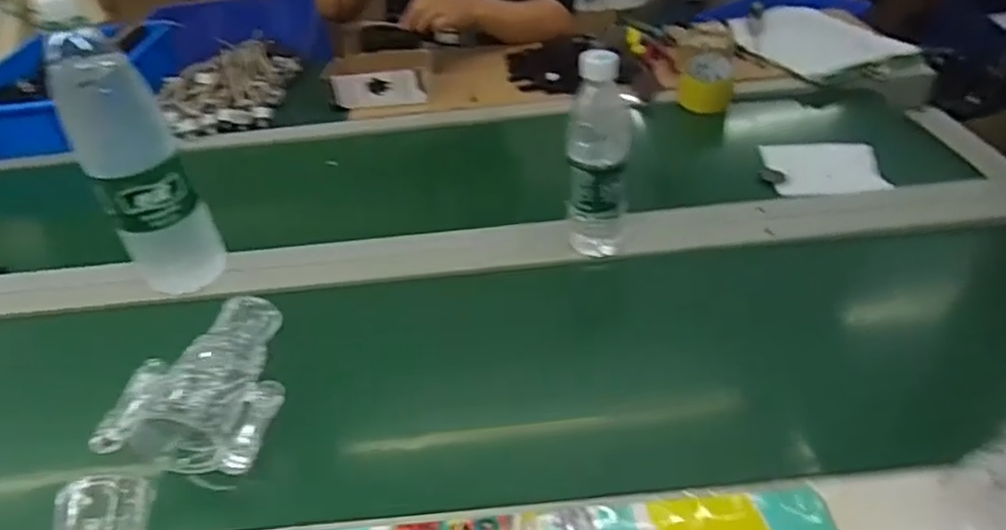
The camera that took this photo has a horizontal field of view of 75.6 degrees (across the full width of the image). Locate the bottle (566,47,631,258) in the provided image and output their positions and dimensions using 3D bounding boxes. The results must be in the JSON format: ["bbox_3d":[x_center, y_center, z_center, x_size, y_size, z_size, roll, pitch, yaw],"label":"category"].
[{"bbox_3d":[0.101,-0.113,0.694,0.065,0.224,0.061,-2,39,4],"label":"bottle"}]

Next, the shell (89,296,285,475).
[{"bbox_3d":[-0.268,0.104,0.608,0.116,0.062,0.180,-1,39,5],"label":"shell"}]

